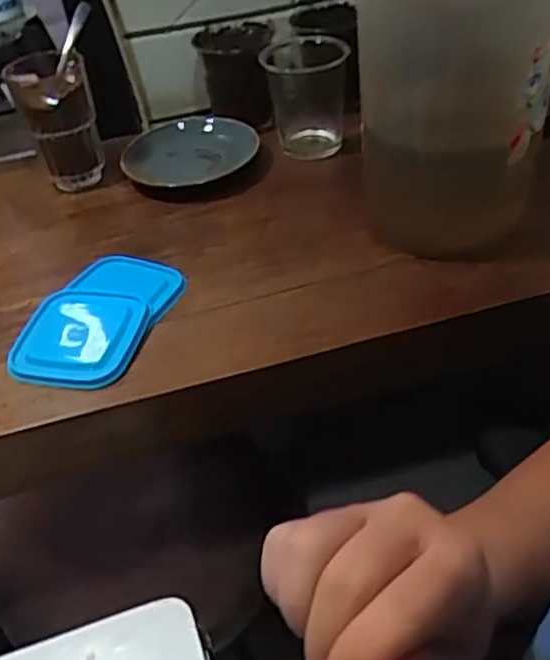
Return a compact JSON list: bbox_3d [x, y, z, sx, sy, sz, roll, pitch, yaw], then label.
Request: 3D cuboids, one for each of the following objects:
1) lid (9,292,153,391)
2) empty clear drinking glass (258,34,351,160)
[{"bbox_3d":[-0.154,0.005,0.545,0.089,0.016,0.098,4,43,13],"label":"lid"},{"bbox_3d":[0.037,-0.255,0.747,0.088,0.104,0.112,-9,41,-2],"label":"empty clear drinking glass"}]

